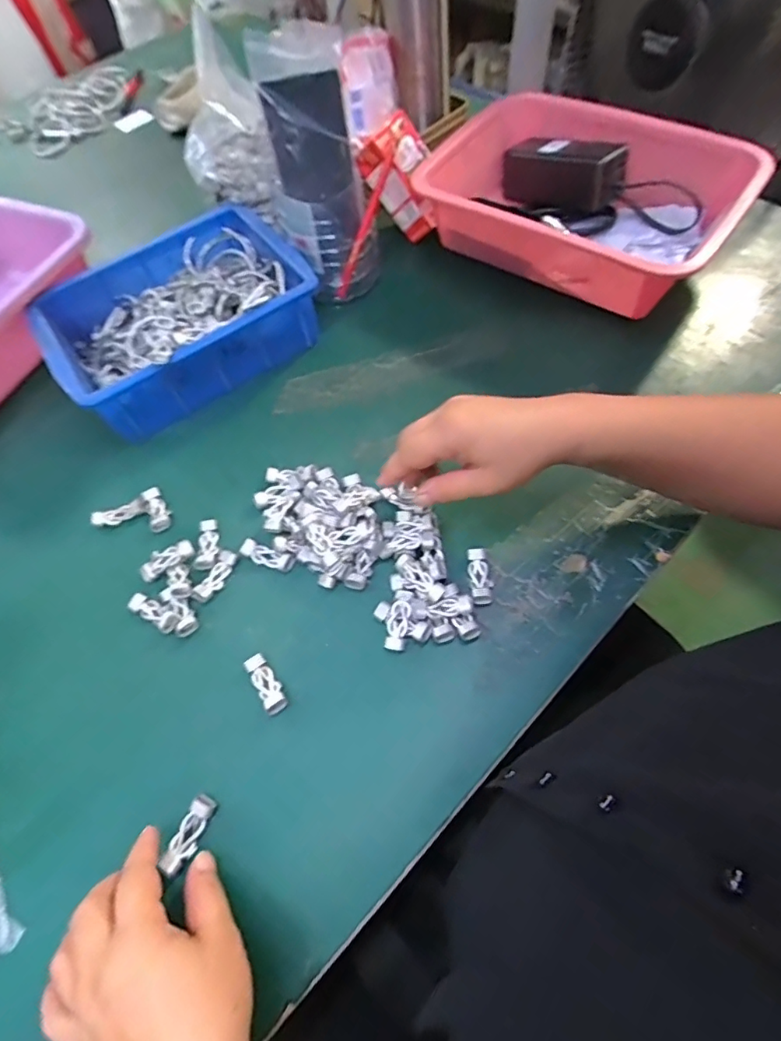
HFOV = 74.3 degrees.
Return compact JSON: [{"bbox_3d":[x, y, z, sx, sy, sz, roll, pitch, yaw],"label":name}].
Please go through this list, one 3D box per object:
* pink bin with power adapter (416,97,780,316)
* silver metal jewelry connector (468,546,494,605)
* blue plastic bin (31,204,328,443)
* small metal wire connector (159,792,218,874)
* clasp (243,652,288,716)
[{"bbox_3d":[0.196,-0.334,0.551,0.306,0.092,0.219,35,69,21],"label":"pink bin with power adapter"},{"bbox_3d":[0.069,0.043,0.397,0.017,0.011,0.044,-6,61,1],"label":"silver metal jewelry connector"},{"bbox_3d":[-0.211,-0.204,0.522,0.239,0.077,0.180,-35,64,-14],"label":"blue plastic bin"},{"bbox_3d":[-0.128,0.199,0.329,0.016,0.009,0.043,19,61,14],"label":"small metal wire connector"},{"bbox_3d":[-0.089,0.117,0.370,0.016,0.009,0.045,-31,63,-12],"label":"clasp"}]

